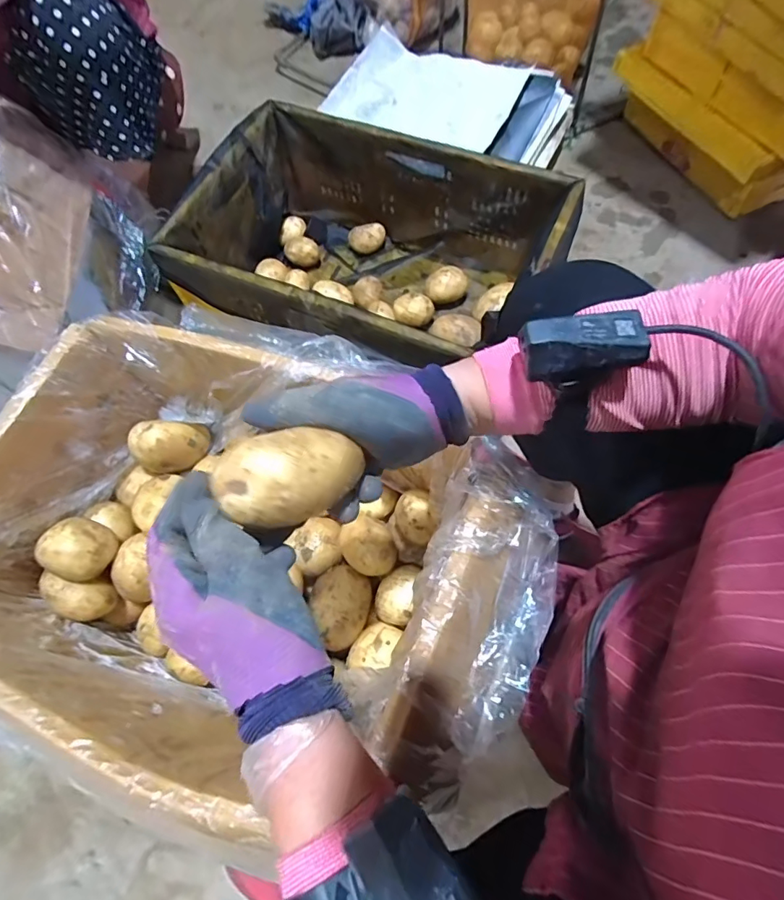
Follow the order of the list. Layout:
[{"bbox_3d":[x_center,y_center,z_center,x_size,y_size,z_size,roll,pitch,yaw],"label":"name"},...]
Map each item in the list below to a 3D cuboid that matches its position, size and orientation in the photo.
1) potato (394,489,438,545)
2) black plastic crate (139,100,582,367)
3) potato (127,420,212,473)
[{"bbox_3d":[0.029,0.085,0.595,0.046,0.045,0.058,-14,66,-3],"label":"potato"},{"bbox_3d":[-0.036,-0.324,0.869,0.598,0.240,0.402,20,69,12],"label":"black plastic crate"},{"bbox_3d":[-0.283,-0.007,0.609,0.082,0.058,0.048,-18,66,-5],"label":"potato"}]

